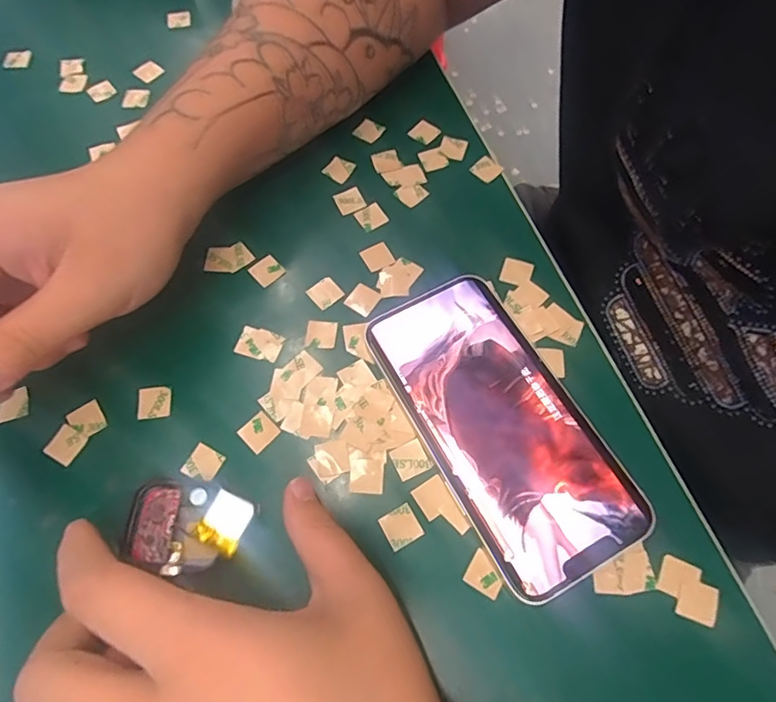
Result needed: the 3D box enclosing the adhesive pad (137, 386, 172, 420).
[{"bbox_3d":[-0.113,0.025,0.249,0.016,0.004,0.015,-9,66,-3],"label":"adhesive pad"}]

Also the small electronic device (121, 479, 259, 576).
[{"bbox_3d":[-0.084,0.073,0.216,0.054,0.010,0.035,6,66,4],"label":"small electronic device"}]

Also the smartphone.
[{"bbox_3d":[0.051,0.032,0.240,0.072,0.009,0.144,-26,68,-10],"label":"smartphone"}]

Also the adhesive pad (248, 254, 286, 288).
[{"bbox_3d":[-0.066,-0.044,0.280,0.015,0.004,0.014,-39,83,-12],"label":"adhesive pad"}]

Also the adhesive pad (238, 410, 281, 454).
[{"bbox_3d":[-0.061,0.038,0.244,0.015,0.004,0.015,-43,72,-16],"label":"adhesive pad"}]

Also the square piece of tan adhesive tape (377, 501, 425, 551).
[{"bbox_3d":[0.006,0.076,0.224,0.015,0.004,0.015,-27,68,-11],"label":"square piece of tan adhesive tape"}]

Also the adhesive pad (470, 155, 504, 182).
[{"bbox_3d":[0.059,-0.109,0.308,0.015,0.004,0.015,-37,71,-14],"label":"adhesive pad"}]

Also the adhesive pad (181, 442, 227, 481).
[{"bbox_3d":[-0.085,0.051,0.236,0.016,0.004,0.015,23,69,11],"label":"adhesive pad"}]

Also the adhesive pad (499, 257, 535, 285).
[{"bbox_3d":[0.069,-0.042,0.278,0.016,0.004,0.015,15,71,12],"label":"adhesive pad"}]

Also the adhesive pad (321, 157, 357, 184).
[{"bbox_3d":[-0.029,-0.108,0.308,0.016,0.004,0.015,26,69,12],"label":"adhesive pad"}]

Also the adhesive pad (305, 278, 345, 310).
[{"bbox_3d":[-0.033,-0.031,0.274,0.015,0.004,0.015,-37,75,-13],"label":"adhesive pad"}]

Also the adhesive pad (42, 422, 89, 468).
[{"bbox_3d":[-0.151,0.044,0.242,0.014,0.004,0.016,28,68,7],"label":"adhesive pad"}]

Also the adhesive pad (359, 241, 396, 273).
[{"bbox_3d":[-0.006,-0.052,0.283,0.016,0.004,0.016,-25,68,-10],"label":"adhesive pad"}]

